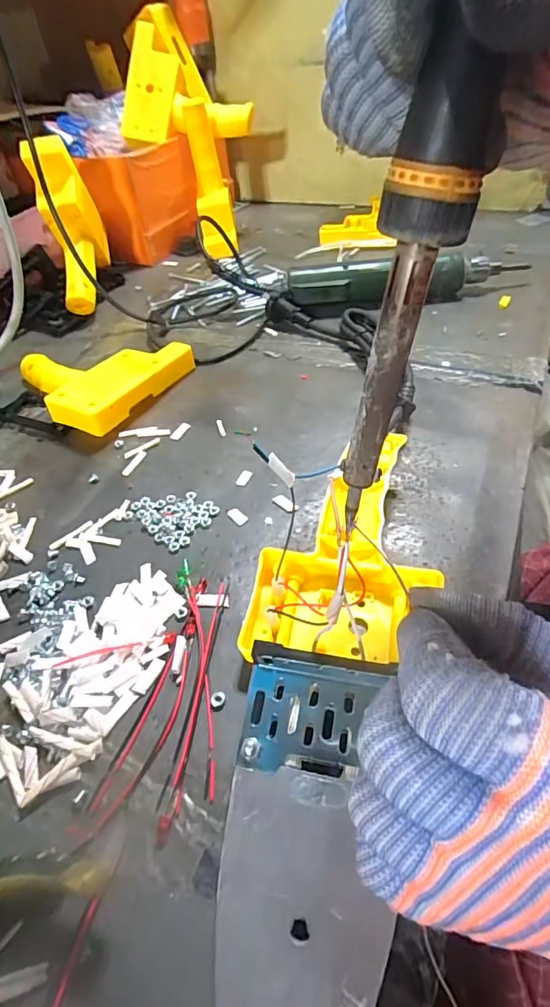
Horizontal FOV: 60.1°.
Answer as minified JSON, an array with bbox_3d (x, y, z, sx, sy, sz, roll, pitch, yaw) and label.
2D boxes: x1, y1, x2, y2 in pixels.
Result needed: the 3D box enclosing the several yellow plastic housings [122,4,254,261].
[{"bbox_3d":[-0.107,-0.473,0.602,0.150,0.088,0.329,-20,91,-12],"label":"several yellow plastic housings"}]

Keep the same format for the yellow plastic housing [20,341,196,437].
[{"bbox_3d":[-0.170,-0.118,0.434,0.153,0.029,0.124,18,52,20],"label":"yellow plastic housing"}]

